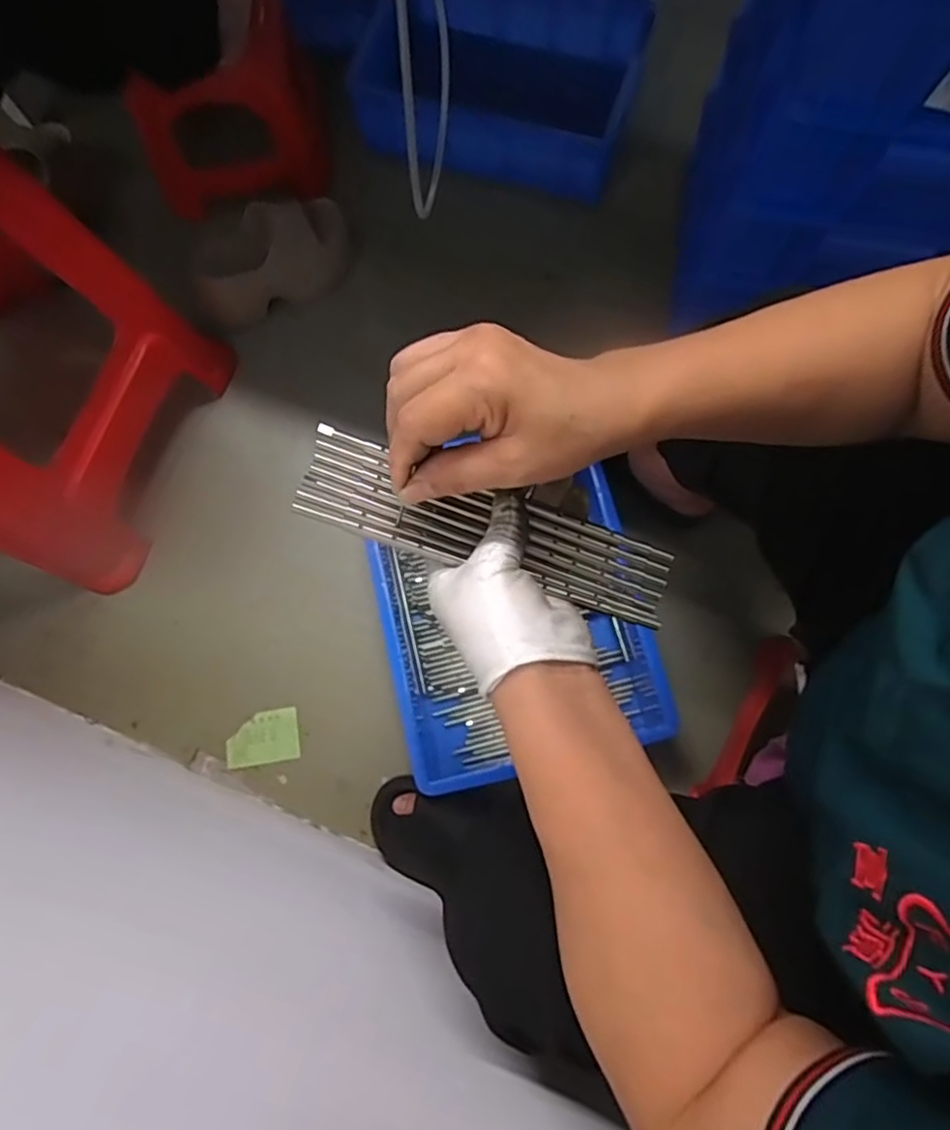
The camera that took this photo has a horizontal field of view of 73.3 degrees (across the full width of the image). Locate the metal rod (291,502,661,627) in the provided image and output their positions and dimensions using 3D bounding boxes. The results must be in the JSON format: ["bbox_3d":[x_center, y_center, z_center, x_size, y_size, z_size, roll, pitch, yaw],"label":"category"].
[{"bbox_3d":[0.006,0.002,0.357,0.216,0.006,0.007,18,77,-10],"label":"metal rod"}]

